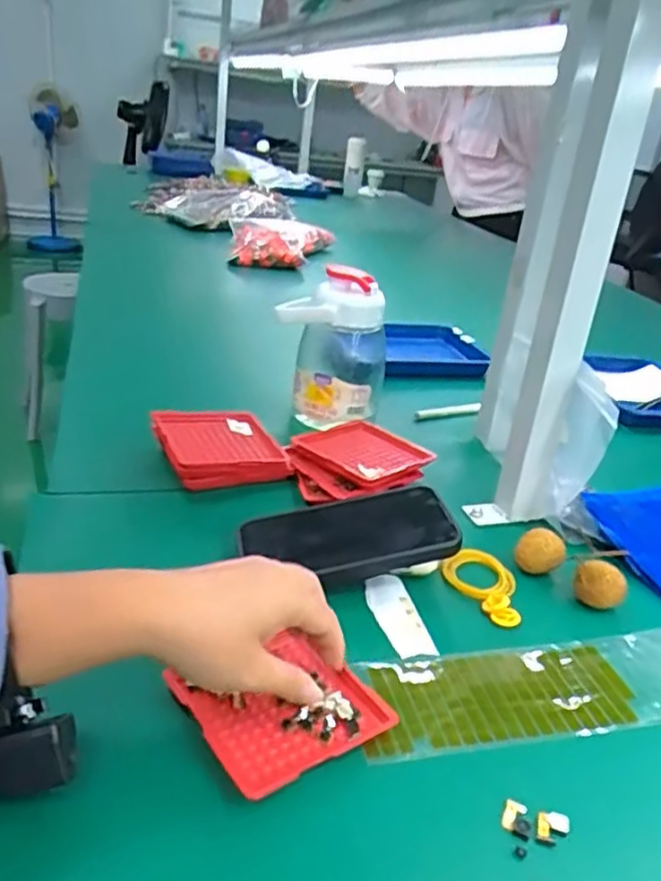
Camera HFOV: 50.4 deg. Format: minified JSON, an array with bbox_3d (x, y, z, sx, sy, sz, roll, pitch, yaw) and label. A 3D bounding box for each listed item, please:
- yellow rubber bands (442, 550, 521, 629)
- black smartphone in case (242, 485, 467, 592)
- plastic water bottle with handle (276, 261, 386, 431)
[{"bbox_3d":[0.112,0.108,0.526,0.053,0.016,0.069,9,26,3],"label":"yellow rubber bands"},{"bbox_3d":[0.014,0.073,0.523,0.152,0.018,0.084,-14,32,-9],"label":"black smartphone in case"},{"bbox_3d":[0.003,-0.102,0.723,0.108,0.133,0.090,9,26,3],"label":"plastic water bottle with handle"}]

